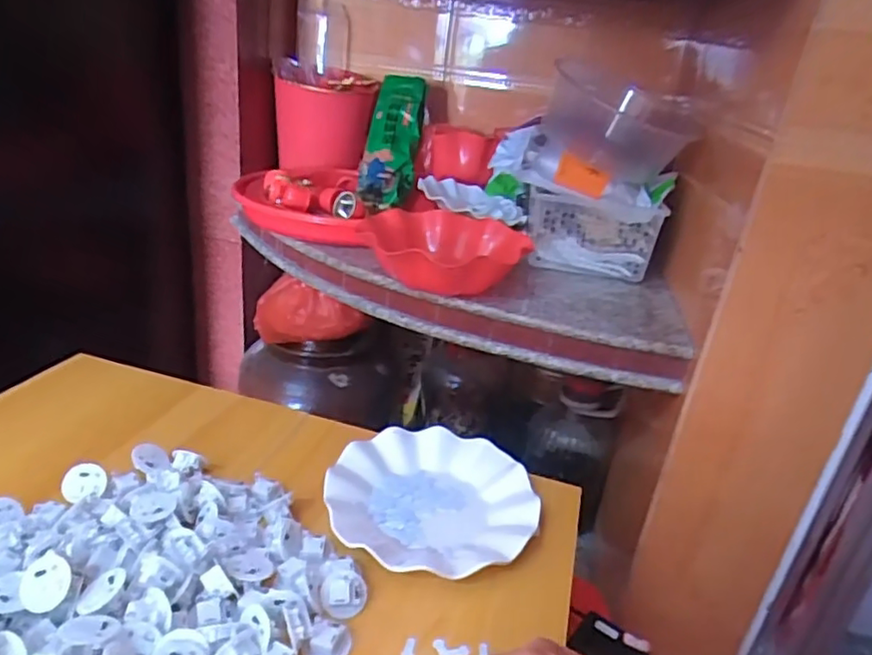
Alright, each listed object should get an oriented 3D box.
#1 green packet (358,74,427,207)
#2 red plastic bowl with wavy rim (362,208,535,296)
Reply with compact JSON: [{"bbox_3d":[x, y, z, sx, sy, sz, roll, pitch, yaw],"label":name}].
[{"bbox_3d":[-0.074,-0.333,1.078,0.091,0.063,0.286,9,68,4],"label":"green packet"},{"bbox_3d":[0.016,-0.103,0.839,0.204,0.062,0.209,6,25,-3],"label":"red plastic bowl with wavy rim"}]

